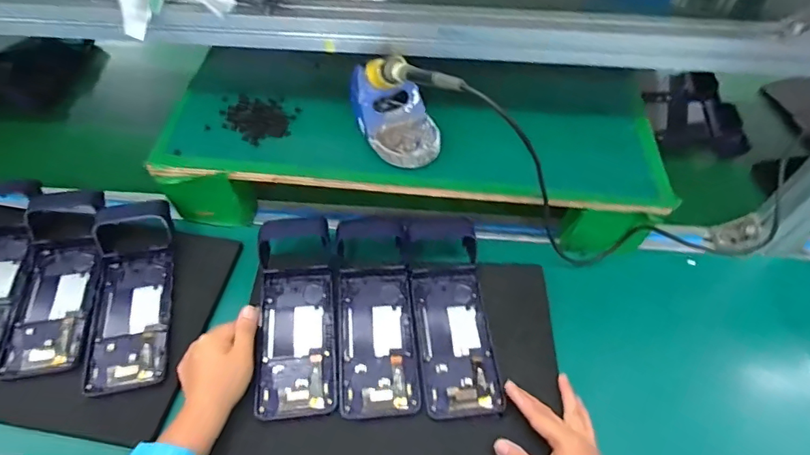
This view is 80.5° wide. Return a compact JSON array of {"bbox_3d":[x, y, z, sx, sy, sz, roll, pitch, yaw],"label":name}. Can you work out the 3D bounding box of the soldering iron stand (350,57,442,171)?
[{"bbox_3d":[-0.010,-0.138,0.534,0.091,0.089,0.128,-8,56,-7],"label":"soldering iron stand"}]

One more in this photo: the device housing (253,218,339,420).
[{"bbox_3d":[-0.120,0.088,0.517,0.089,0.043,0.214,-5,53,-5],"label":"device housing"}]

